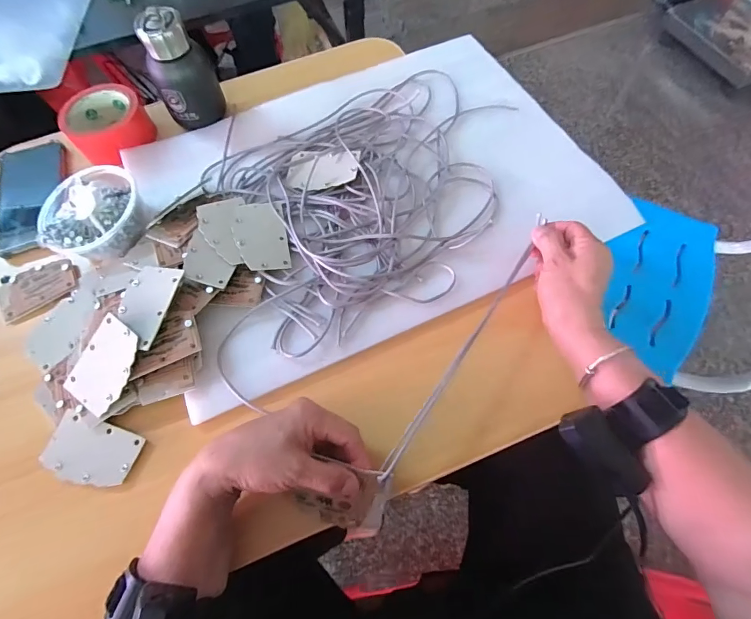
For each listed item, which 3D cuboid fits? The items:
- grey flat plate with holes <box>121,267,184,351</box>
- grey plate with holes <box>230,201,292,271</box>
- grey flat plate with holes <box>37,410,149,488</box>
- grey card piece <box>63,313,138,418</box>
[{"bbox_3d":[-0.229,-0.006,0.410,0.054,0.007,0.083,8,65,17],"label":"grey flat plate with holes"},{"bbox_3d":[-0.125,-0.081,0.456,0.055,0.005,0.084,-9,69,-13],"label":"grey plate with holes"},{"bbox_3d":[-0.264,0.133,0.389,0.084,0.008,0.055,18,74,10],"label":"grey flat plate with holes"},{"bbox_3d":[-0.256,0.053,0.395,0.053,0.006,0.084,31,95,12],"label":"grey card piece"}]

